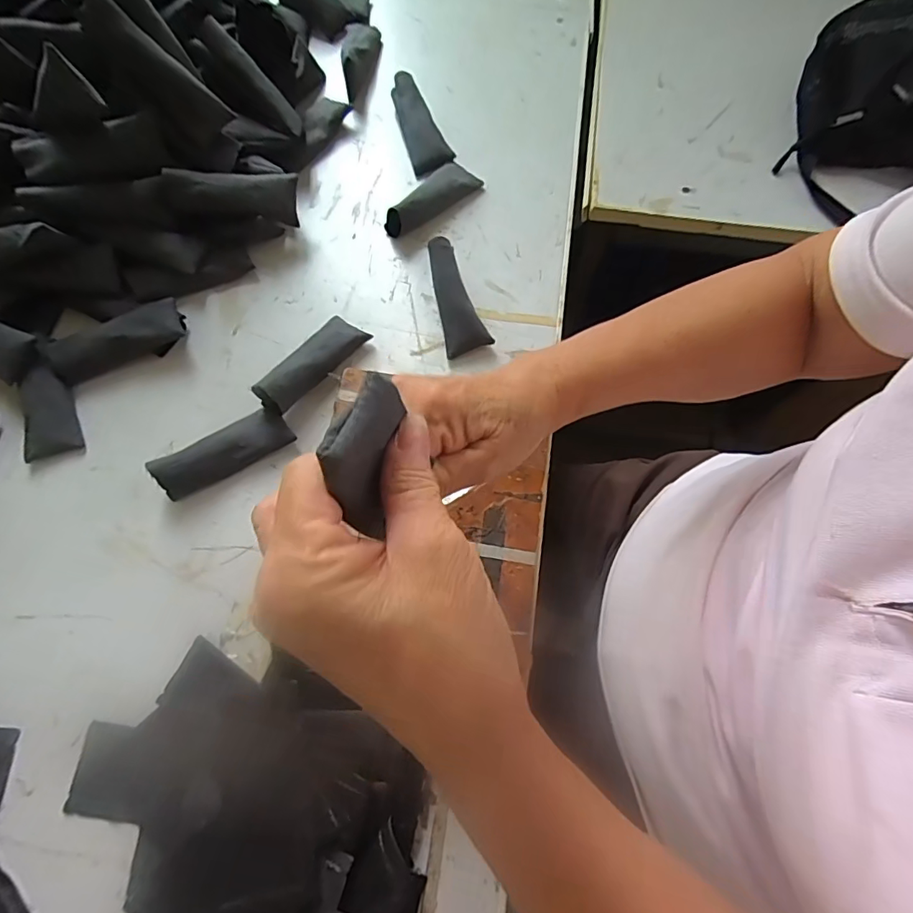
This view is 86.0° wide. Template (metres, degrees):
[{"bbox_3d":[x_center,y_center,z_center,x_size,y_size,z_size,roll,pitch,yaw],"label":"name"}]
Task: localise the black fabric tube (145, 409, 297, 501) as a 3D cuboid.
[{"bbox_3d":[-0.183,-0.005,0.388,0.100,0.030,0.036,-29,75,-10],"label":"black fabric tube"}]

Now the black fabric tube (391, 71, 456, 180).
[{"bbox_3d":[-0.036,-0.337,0.495,0.039,0.030,0.103,-17,73,-7],"label":"black fabric tube"}]

